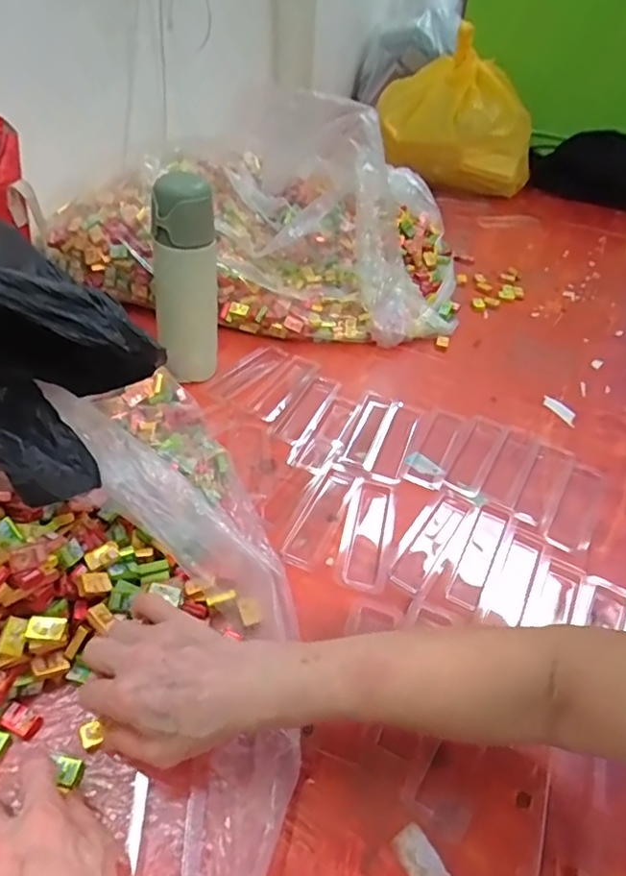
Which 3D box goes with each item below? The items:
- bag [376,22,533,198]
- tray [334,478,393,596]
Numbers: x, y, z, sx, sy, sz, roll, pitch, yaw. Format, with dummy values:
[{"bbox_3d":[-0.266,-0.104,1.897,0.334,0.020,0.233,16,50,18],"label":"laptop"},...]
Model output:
[{"bbox_3d":[0.304,-0.696,1.211,0.254,0.256,0.310,-16,47,-22],"label":"bag"},{"bbox_3d":[0.053,0.091,0.550,0.042,0.009,0.129,11,43,5],"label":"tray"}]

